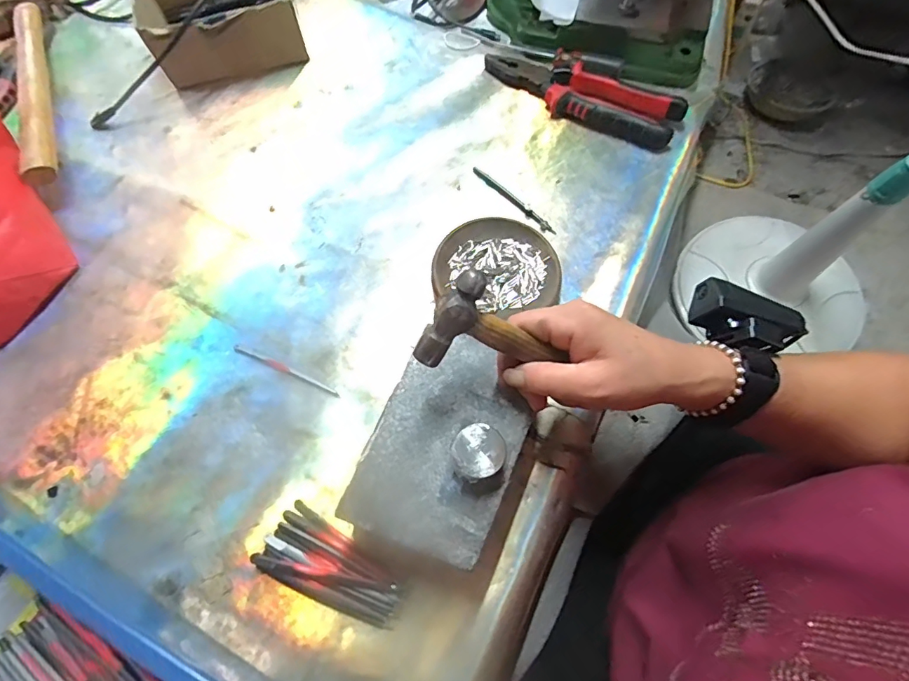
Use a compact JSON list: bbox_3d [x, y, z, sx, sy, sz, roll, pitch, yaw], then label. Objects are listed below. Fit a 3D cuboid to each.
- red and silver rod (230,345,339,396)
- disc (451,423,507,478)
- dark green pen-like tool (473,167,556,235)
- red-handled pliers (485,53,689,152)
[{"bbox_3d":[-0.145,0.025,0.396,0.104,0.004,0.007,23,70,10],"label":"red and silver rod"},{"bbox_3d":[0.016,0.074,0.305,0.033,0.022,0.033,0,68,1],"label":"disc"},{"bbox_3d":[0.058,-0.140,0.455,0.009,0.004,0.106,-42,74,-14],"label":"dark green pen-like tool"},{"bbox_3d":[0.131,-0.262,0.489,0.209,0.030,0.051,30,72,12],"label":"red-handled pliers"}]

